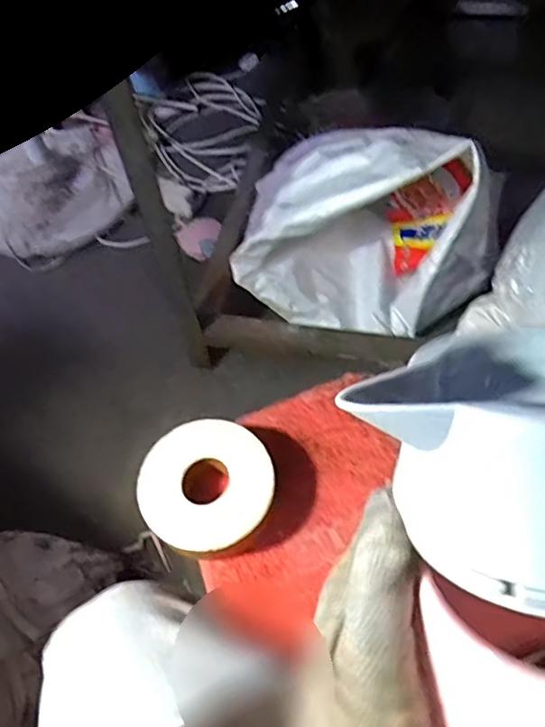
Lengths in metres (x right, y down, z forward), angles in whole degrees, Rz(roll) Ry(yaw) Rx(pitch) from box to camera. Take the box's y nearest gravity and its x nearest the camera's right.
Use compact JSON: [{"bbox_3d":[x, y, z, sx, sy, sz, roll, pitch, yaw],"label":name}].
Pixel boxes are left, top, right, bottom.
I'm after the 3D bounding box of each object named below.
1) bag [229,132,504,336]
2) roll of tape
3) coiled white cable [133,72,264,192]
[{"bbox_3d":[0.142,-0.209,0.901,0.352,0.308,0.251,10,60,10],"label":"bag"},{"bbox_3d":[-0.048,0.094,0.441,0.096,0.036,0.097,-2,58,3],"label":"roll of tape"},{"bbox_3d":[-0.148,-0.541,1.322,0.261,0.038,0.415,-21,59,-8],"label":"coiled white cable"}]

